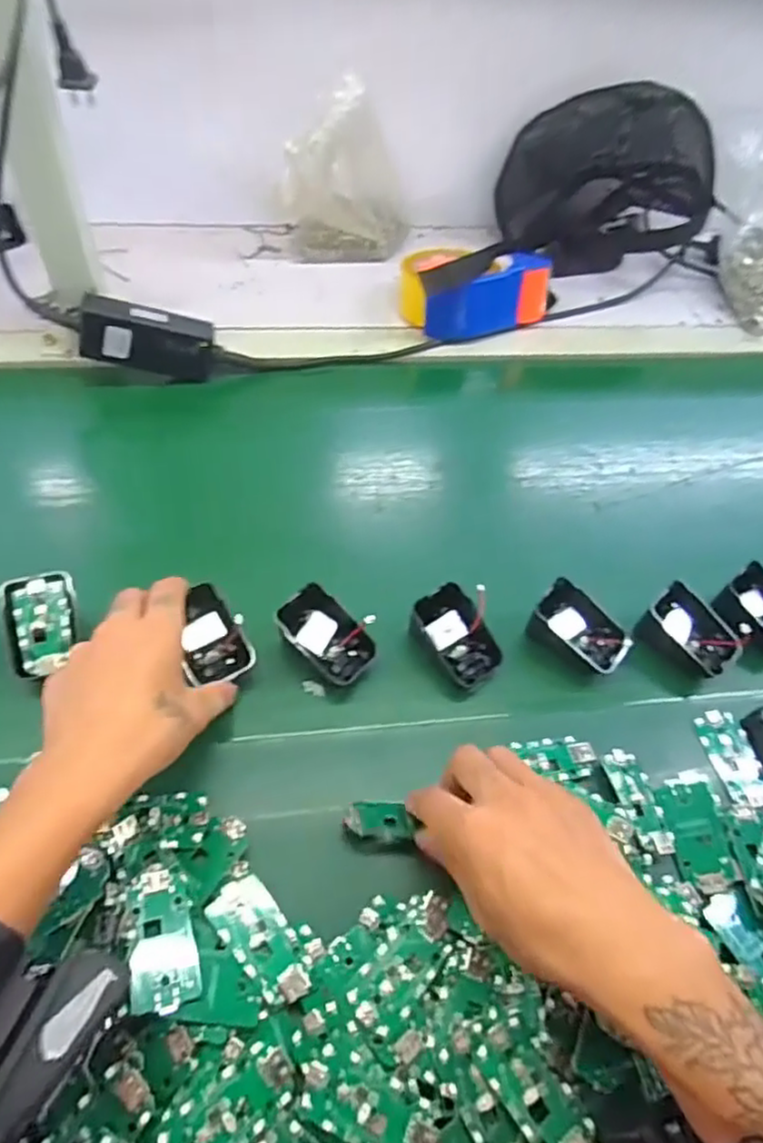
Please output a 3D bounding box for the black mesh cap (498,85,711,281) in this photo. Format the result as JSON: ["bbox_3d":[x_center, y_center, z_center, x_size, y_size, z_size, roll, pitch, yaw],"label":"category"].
[{"bbox_3d":[0.261,-0.473,0.793,0.231,0.173,0.117,5,52,-1],"label":"black mesh cap"}]

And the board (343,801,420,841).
[{"bbox_3d":[-0.003,0.146,0.394,0.038,0.007,0.028,7,24,-17],"label":"board"}]

